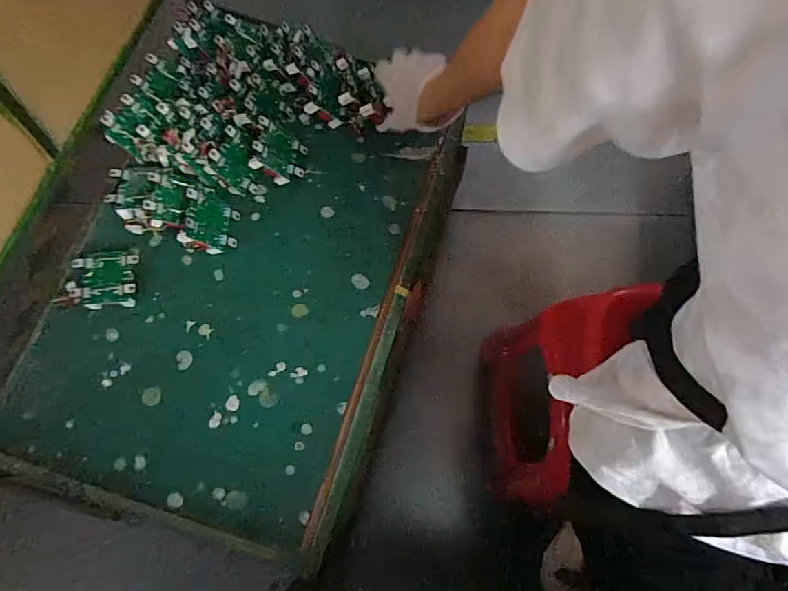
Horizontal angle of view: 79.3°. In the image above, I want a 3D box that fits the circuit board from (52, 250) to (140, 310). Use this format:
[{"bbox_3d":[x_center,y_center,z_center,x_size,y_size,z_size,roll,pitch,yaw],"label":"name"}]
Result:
[{"bbox_3d":[-0.453,-0.026,0.728,0.114,0.026,0.087,0,73,0],"label":"circuit board"}]

